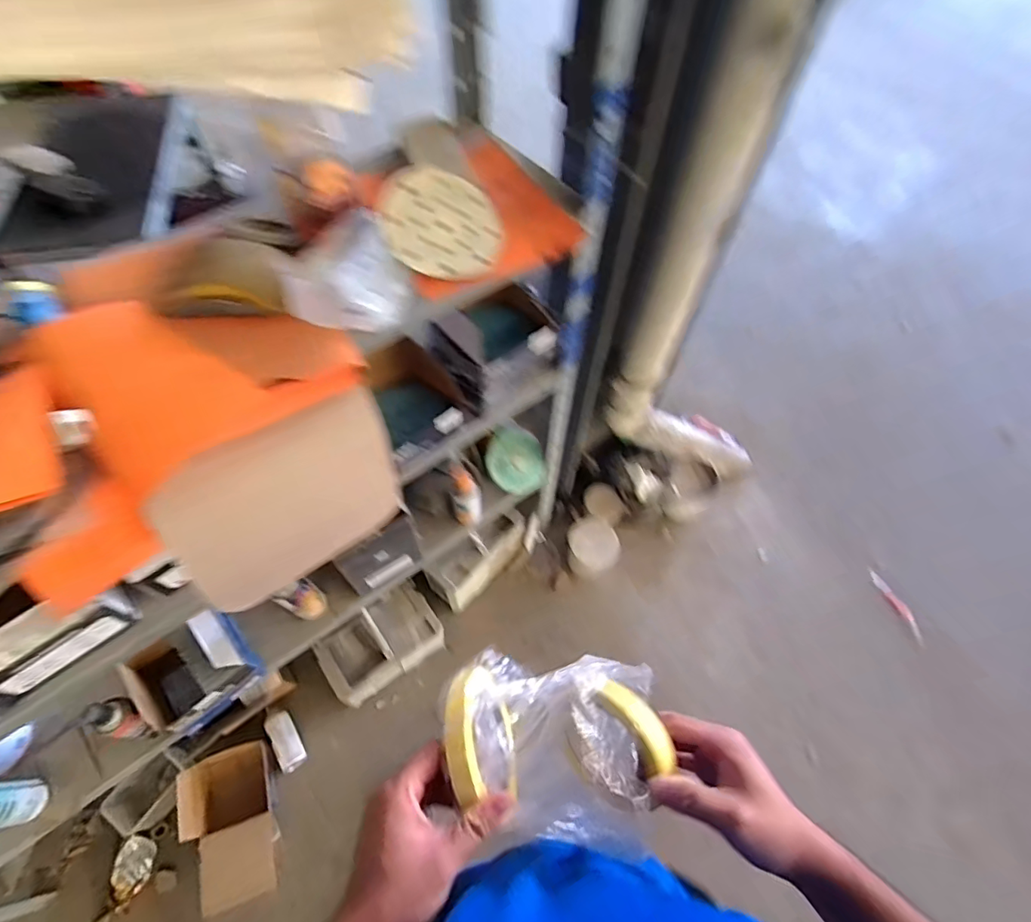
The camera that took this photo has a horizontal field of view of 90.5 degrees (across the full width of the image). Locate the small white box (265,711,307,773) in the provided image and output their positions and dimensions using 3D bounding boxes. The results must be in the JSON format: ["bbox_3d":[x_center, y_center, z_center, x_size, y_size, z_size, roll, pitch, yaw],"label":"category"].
[{"bbox_3d":[-0.574,0.686,1.264,0.066,0.041,0.150,-27,65,-17],"label":"small white box"}]

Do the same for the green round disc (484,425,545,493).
[{"bbox_3d":[0.003,-0.002,1.181,0.138,0.034,0.161,-22,93,-27],"label":"green round disc"}]

